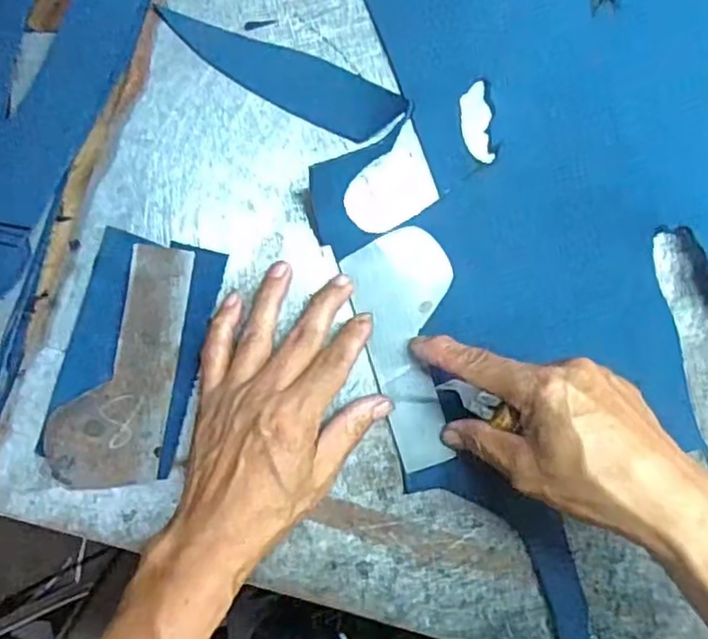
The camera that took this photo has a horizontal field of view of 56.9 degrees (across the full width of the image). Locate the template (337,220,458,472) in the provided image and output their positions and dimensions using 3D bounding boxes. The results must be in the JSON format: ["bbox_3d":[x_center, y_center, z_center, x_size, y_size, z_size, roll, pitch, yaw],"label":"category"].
[{"bbox_3d":[0.033,0.018,0.394,0.059,0.004,0.141,-7,90,-4],"label":"template"}]

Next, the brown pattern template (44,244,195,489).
[{"bbox_3d":[-0.134,0.026,0.377,0.062,0.005,0.139,10,87,-5],"label":"brown pattern template"}]

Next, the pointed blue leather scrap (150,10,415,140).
[{"bbox_3d":[-0.043,-0.147,0.395,0.146,0.004,0.037,23,87,-6],"label":"pointed blue leather scrap"}]

